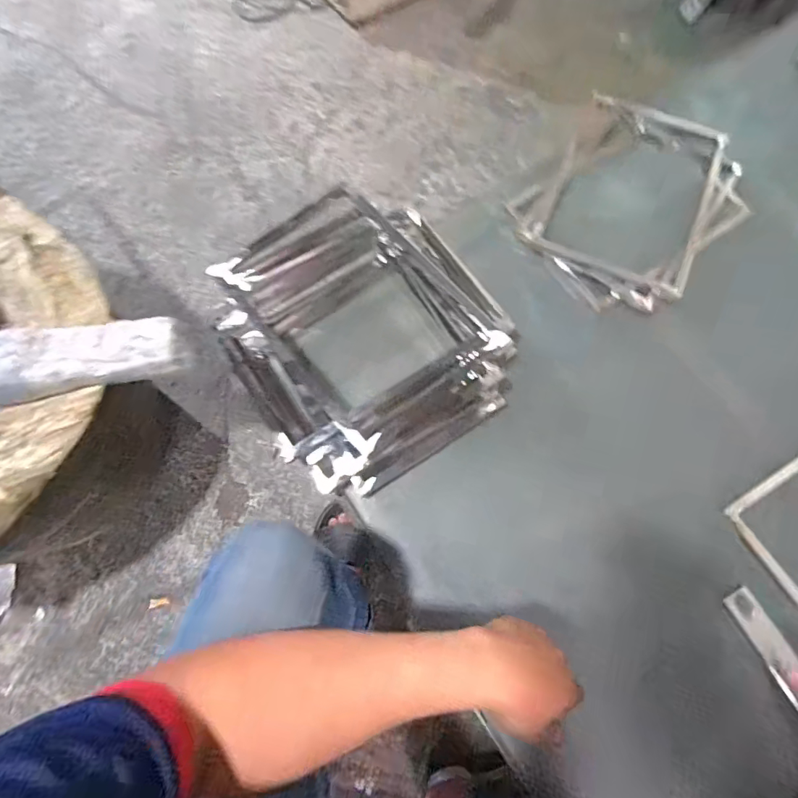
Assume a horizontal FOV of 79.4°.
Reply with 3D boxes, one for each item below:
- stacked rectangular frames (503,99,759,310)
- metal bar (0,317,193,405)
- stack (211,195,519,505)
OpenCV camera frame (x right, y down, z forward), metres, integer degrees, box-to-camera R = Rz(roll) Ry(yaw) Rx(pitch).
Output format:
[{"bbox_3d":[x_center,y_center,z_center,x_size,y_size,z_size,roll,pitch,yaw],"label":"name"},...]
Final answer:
[{"bbox_3d":[0.410,-0.364,0.843,0.338,0.050,0.423,42,76,13],"label":"stacked rectangular frames"},{"bbox_3d":[-0.416,-0.044,0.575,0.318,0.056,0.086,-13,72,-5],"label":"metal bar"},{"bbox_3d":[-0.047,-0.097,0.720,0.367,0.107,0.402,-36,75,-11],"label":"stack"}]

